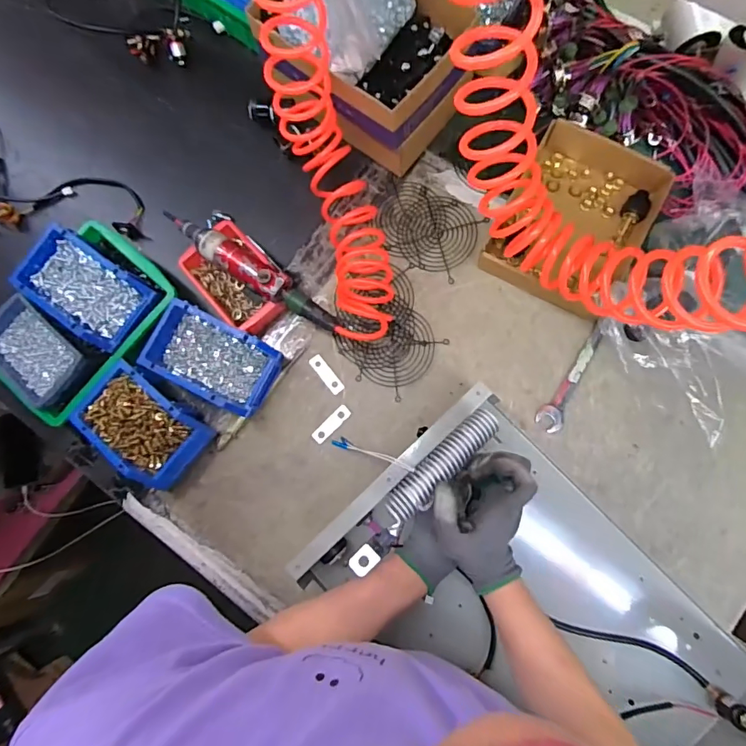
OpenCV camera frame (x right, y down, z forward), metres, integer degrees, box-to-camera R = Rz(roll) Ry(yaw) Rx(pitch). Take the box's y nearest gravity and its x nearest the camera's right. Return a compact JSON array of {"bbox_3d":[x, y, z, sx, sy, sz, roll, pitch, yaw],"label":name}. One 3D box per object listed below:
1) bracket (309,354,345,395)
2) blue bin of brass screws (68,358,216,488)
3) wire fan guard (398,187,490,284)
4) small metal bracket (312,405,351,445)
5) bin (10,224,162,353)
[{"bbox_3d":[-0.066,0.002,0.668,0.018,0.006,0.064,-38,80,-1],"label":"bracket"},{"bbox_3d":[-0.310,0.071,0.637,0.153,0.060,0.107,40,87,10],"label":"blue bin of brass screws"},{"bbox_3d":[0.093,-0.202,0.684,0.111,0.012,0.110,25,84,9],"label":"wire fan guard"},{"bbox_3d":[-0.058,0.072,0.660,0.065,0.004,0.018,-45,86,-5],"label":"small metal bracket"},{"bbox_3d":[-0.386,-0.113,0.632,0.166,0.050,0.109,37,86,10],"label":"bin"}]

